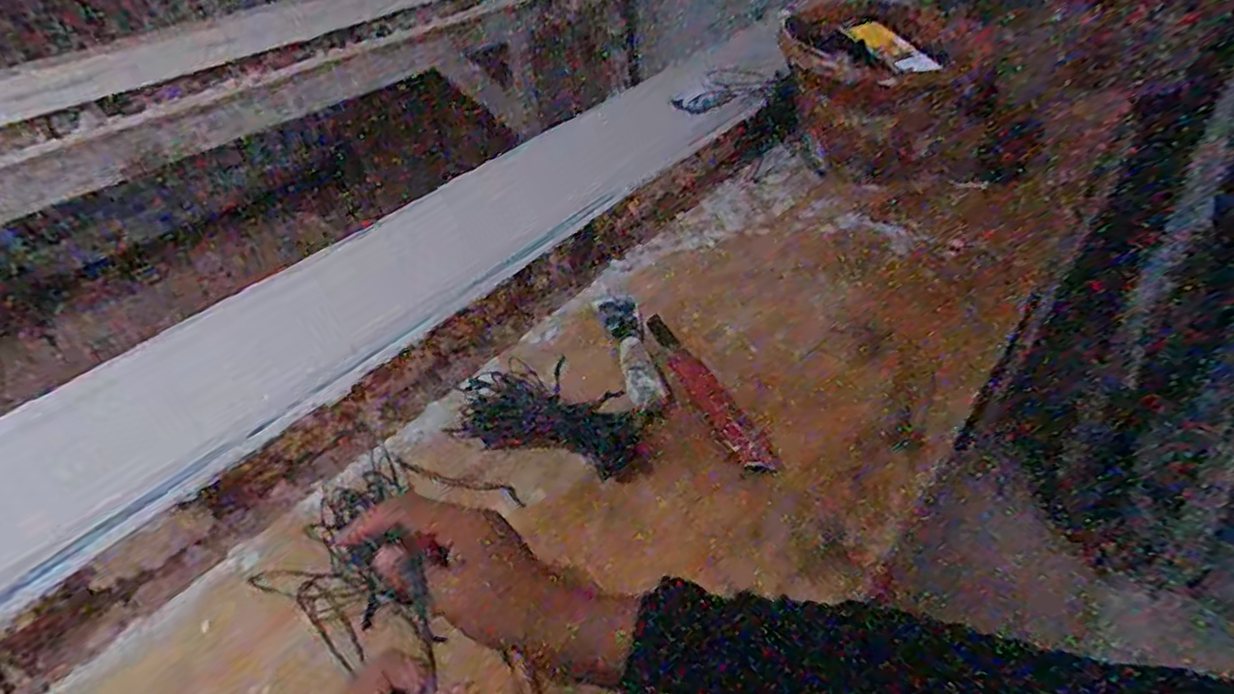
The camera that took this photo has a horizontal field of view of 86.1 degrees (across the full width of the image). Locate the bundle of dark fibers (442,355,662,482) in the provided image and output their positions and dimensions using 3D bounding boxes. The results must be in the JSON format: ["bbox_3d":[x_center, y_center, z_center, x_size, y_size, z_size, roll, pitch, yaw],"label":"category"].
[{"bbox_3d":[-0.053,0.057,0.545,0.160,0.031,0.073,12,45,18],"label":"bundle of dark fibers"}]

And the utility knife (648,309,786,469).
[{"bbox_3d":[0.074,0.035,0.574,0.030,0.012,0.202,-20,44,-16],"label":"utility knife"}]

